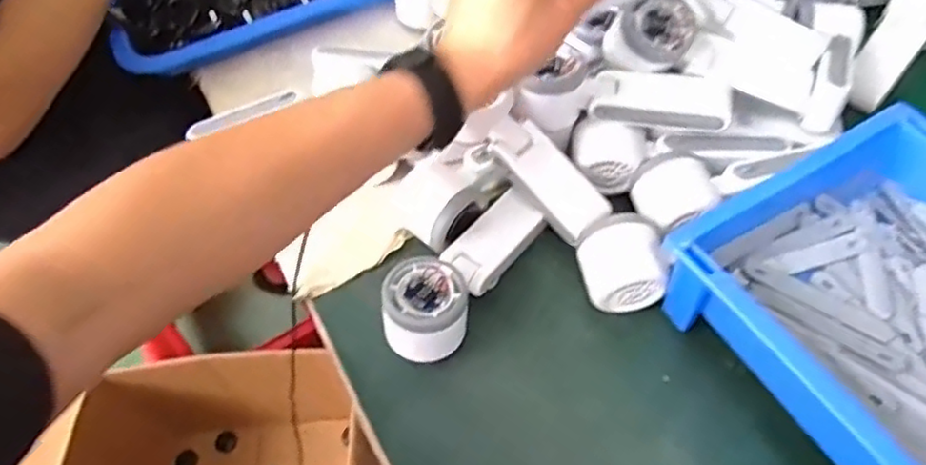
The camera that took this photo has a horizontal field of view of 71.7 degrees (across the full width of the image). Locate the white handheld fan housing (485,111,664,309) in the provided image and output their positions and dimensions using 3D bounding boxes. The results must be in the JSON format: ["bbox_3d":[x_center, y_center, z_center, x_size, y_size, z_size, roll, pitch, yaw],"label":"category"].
[{"bbox_3d":[0.084,-0.012,0.484,0.057,0.058,0.166,-28,59,-14],"label":"white handheld fan housing"}]

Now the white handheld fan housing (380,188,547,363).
[{"bbox_3d":[0.000,0.026,0.470,0.060,0.057,0.161,27,62,19],"label":"white handheld fan housing"}]

